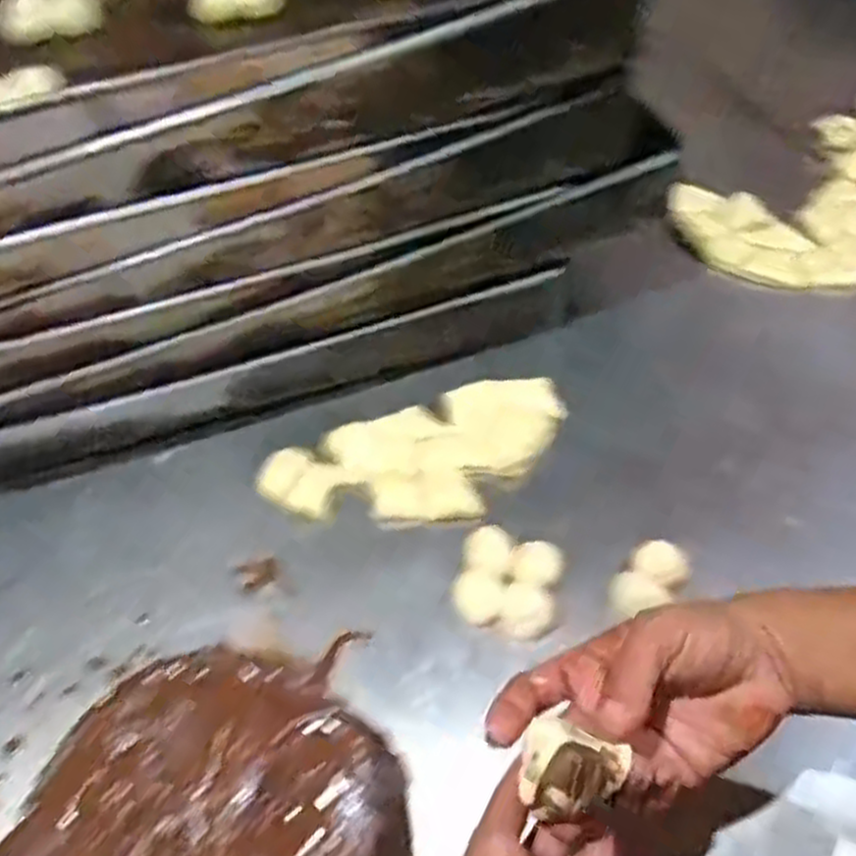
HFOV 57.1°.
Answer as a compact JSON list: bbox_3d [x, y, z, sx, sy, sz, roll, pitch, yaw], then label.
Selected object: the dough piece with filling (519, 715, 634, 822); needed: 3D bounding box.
[{"bbox_3d":[0.058,0.142,0.324,0.039,0.022,0.038,-2,52,3],"label":"dough piece with filling"}]

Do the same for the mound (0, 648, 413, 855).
[{"bbox_3d":[-0.111,0.222,0.425,0.194,0.069,0.187,18,56,18],"label":"mound"}]

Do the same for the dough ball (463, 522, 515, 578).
[{"bbox_3d":[0.042,0.088,0.553,0.035,0.020,0.035,-2,52,3],"label":"dough ball"}]

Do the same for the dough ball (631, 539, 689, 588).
[{"bbox_3d":[0.158,0.093,0.535,0.036,0.018,0.032,22,57,20],"label":"dough ball"}]

